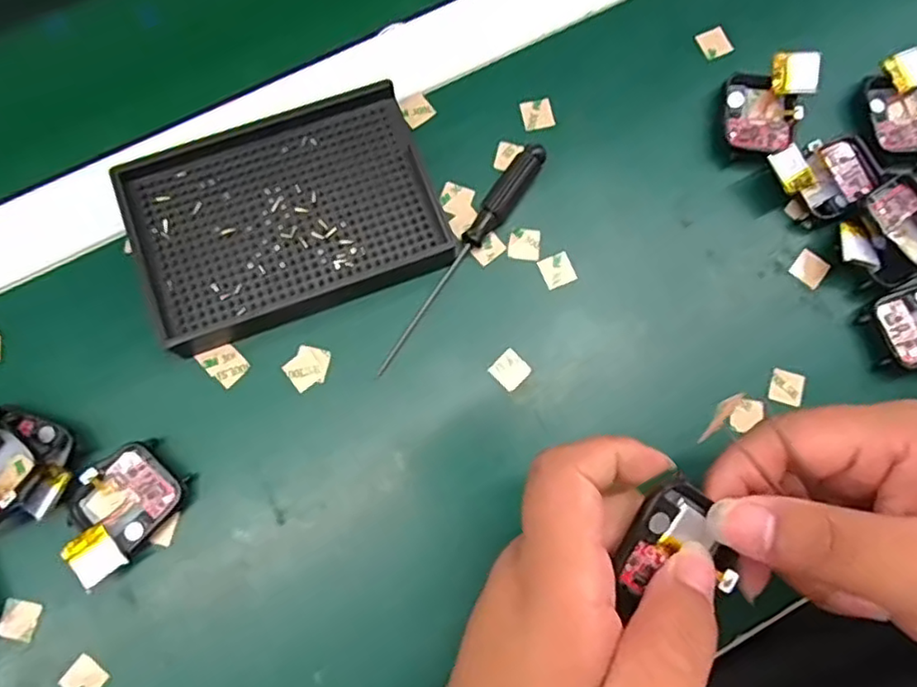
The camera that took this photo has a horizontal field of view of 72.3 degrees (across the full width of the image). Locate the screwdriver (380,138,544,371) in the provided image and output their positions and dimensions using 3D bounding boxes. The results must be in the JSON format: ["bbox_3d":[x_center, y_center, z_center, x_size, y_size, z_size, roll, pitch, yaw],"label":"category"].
[{"bbox_3d":[0.003,-0.042,0.299,0.014,0.013,0.130,33,79,6],"label":"screwdriver"}]

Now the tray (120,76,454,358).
[{"bbox_3d":[-0.079,-0.061,0.296,0.135,0.024,0.095,-21,79,-5],"label":"tray"}]

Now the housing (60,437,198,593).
[{"bbox_3d":[-0.147,0.071,0.272,0.037,0.016,0.054,39,80,7],"label":"housing"}]

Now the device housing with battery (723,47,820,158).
[{"bbox_3d":[0.153,-0.121,0.313,0.038,0.020,0.051,23,79,4],"label":"device housing with battery"}]

